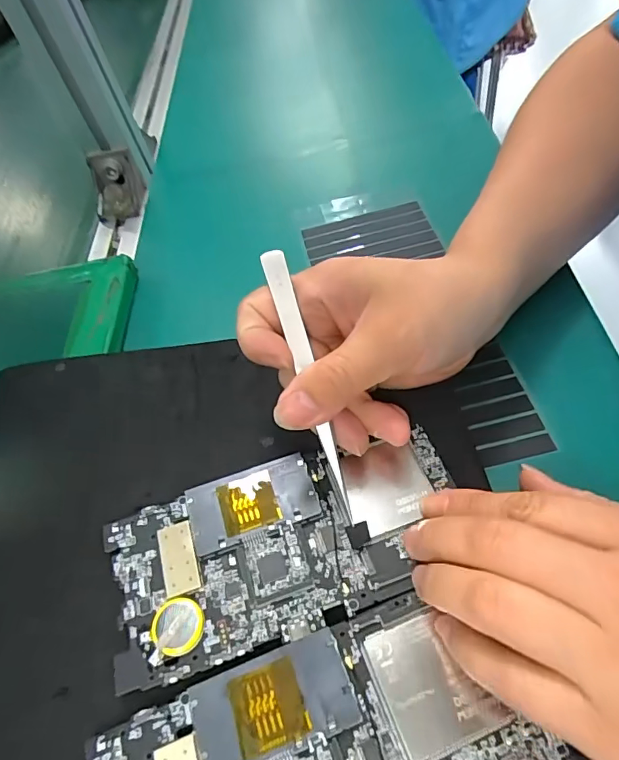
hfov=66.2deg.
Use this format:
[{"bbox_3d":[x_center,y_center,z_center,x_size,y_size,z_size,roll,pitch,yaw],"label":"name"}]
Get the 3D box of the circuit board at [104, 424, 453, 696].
[{"bbox_3d":[-0.009,0.067,0.208,0.152,0.009,0.075,-20,54,-11],"label":"circuit board"}]

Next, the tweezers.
[{"bbox_3d":[0.000,0.001,0.213,0.010,0.004,0.122,-16,89,-8],"label":"tweezers"}]

